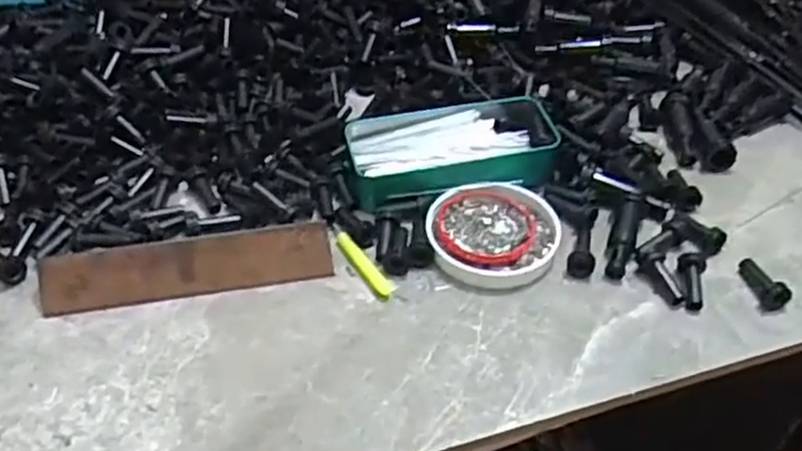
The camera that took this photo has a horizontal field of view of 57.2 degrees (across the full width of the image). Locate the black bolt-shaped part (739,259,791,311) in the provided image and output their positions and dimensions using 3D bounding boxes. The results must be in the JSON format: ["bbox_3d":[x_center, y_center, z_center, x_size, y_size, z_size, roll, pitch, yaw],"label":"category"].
[{"bbox_3d":[0.233,0.035,0.474,0.016,0.020,0.039,-6,44,-7],"label":"black bolt-shaped part"}]

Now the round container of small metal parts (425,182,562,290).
[{"bbox_3d":[0.063,0.004,0.503,0.086,0.014,0.088,0,44,0],"label":"round container of small metal parts"}]

